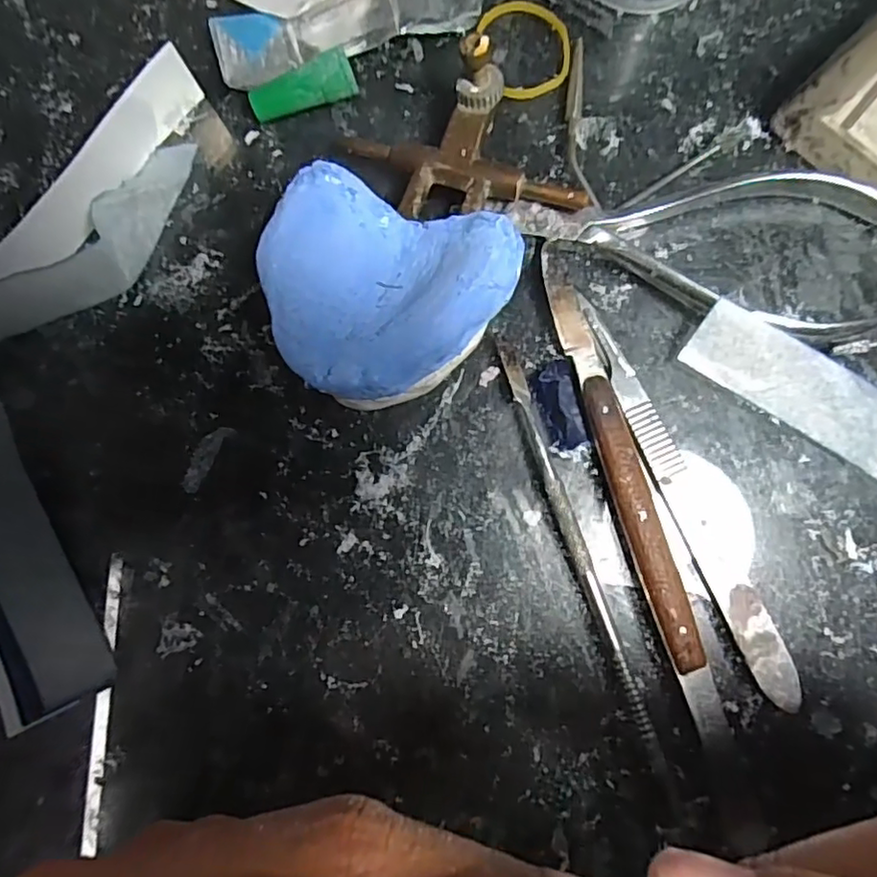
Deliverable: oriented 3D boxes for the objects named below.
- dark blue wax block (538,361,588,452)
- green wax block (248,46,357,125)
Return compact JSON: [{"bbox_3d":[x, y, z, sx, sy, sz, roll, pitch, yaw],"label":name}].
[{"bbox_3d":[0.037,-0.010,0.186,0.011,0.004,0.026,-11,84,2],"label":"dark blue wax block"},{"bbox_3d":[-0.042,-0.107,0.194,0.032,0.014,0.009,-16,84,1],"label":"green wax block"}]

